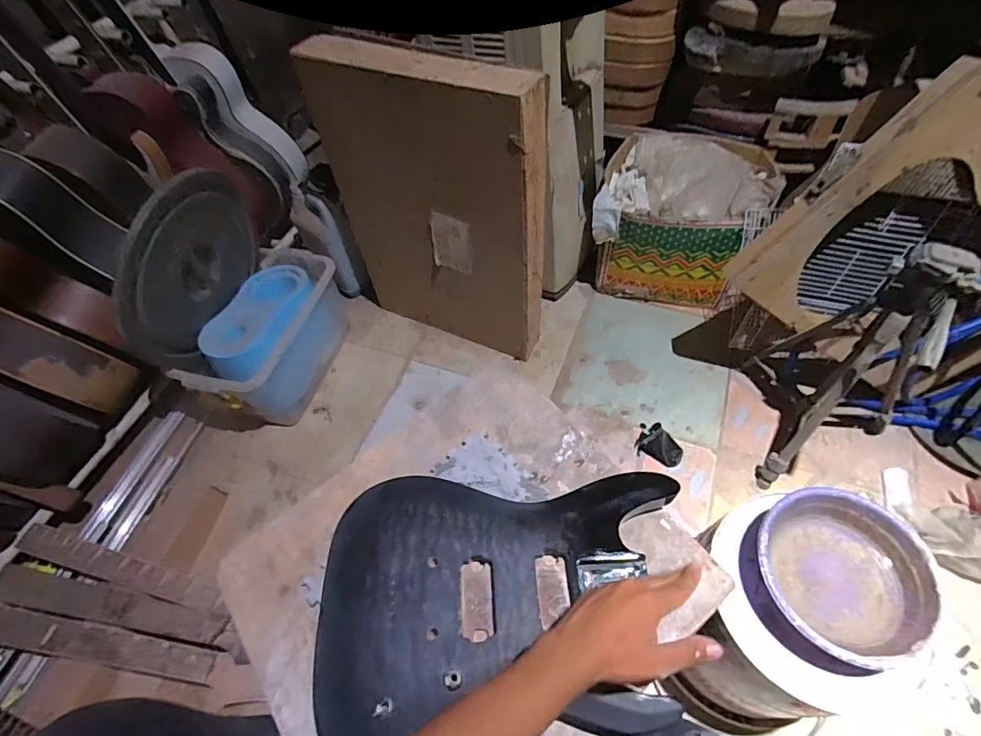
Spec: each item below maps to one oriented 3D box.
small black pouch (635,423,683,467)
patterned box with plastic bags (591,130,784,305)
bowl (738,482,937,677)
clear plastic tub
[{"bbox_3d":[0.390,0.175,1.097,0.112,0.045,0.078,28,63,22],"label":"small black pouch"},{"bbox_3d":[0.504,-0.393,1.306,0.400,0.318,0.335,12,58,13],"label":"patterned box with plastic bags"},{"bbox_3d":[0.434,0.266,0.605,0.192,0.064,0.205,-2,56,4],"label":"bowl"},{"bbox_3d":[-0.533,-0.087,1.235,0.187,0.226,0.466,11,58,12],"label":"clear plastic tub"}]

